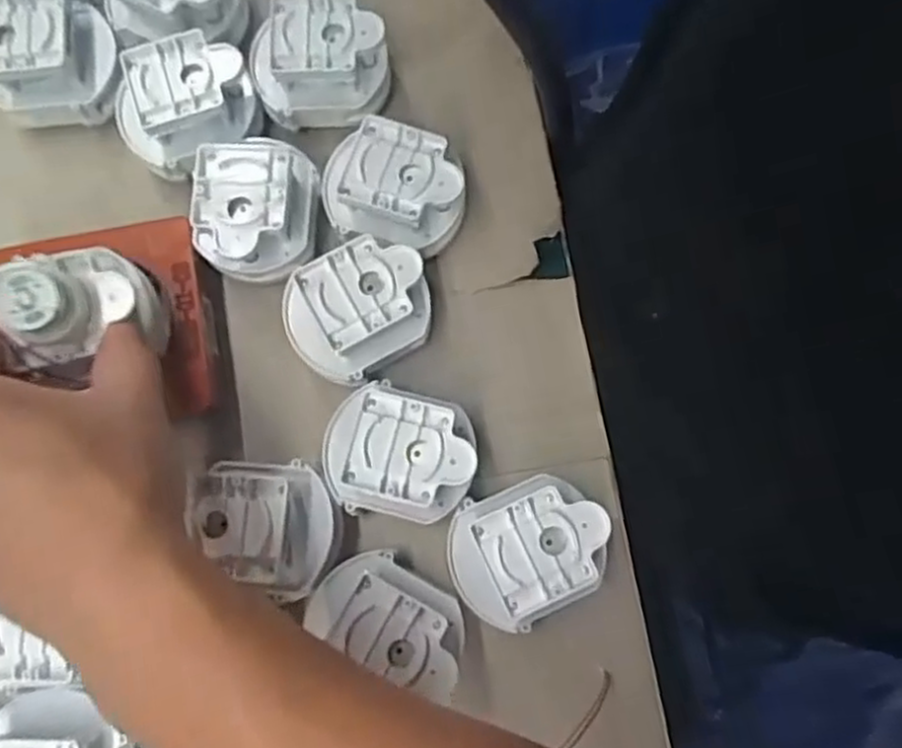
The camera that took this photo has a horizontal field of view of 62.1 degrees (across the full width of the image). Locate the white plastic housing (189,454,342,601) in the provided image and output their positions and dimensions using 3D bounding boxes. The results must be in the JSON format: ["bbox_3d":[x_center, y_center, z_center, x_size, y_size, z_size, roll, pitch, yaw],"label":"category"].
[{"bbox_3d":[-0.083,0.070,0.337,0.059,0.034,0.061,-2,79,1],"label":"white plastic housing"}]

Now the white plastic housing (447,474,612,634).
[{"bbox_3d":[0.034,0.080,0.341,0.068,0.044,0.057,-17,80,-2],"label":"white plastic housing"}]

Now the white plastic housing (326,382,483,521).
[{"bbox_3d":[-0.022,0.038,0.350,0.066,0.045,0.056,7,80,3],"label":"white plastic housing"}]

